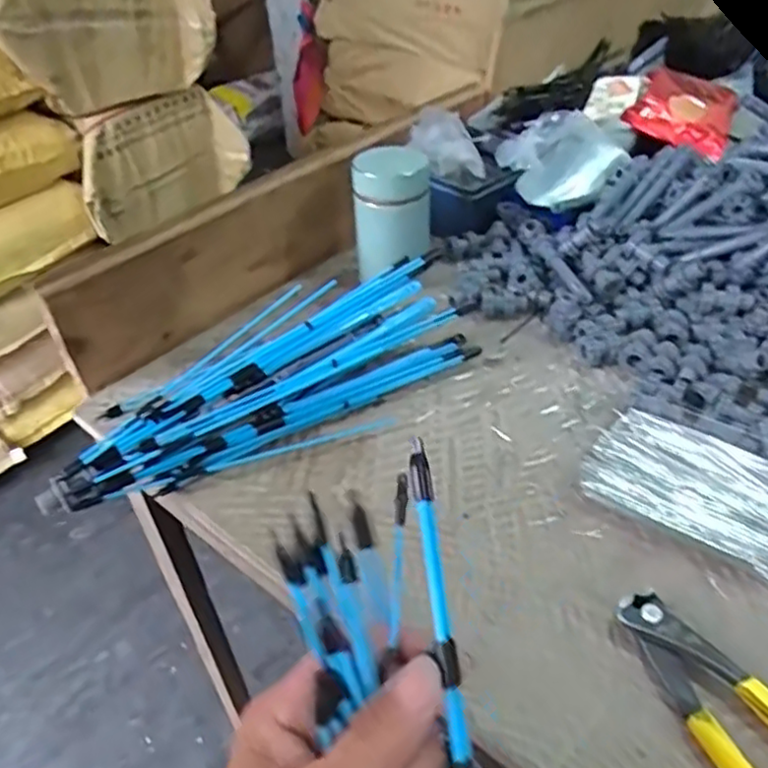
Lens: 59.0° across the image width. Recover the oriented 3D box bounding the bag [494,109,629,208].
[{"bbox_3d":[0.175,-0.214,0.655,0.106,0.055,0.116,15,44,21],"label":"bag"}]

